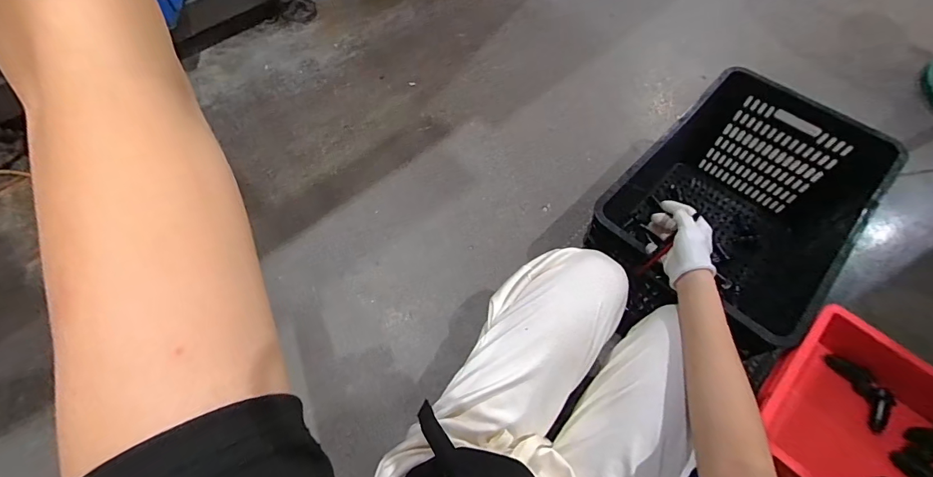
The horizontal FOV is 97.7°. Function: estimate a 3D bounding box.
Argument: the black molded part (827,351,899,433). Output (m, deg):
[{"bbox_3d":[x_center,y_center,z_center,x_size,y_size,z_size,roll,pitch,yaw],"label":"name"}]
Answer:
[{"bbox_3d":[0.639,0.240,0.655,0.054,0.027,0.121,-22,62,-11],"label":"black molded part"}]

